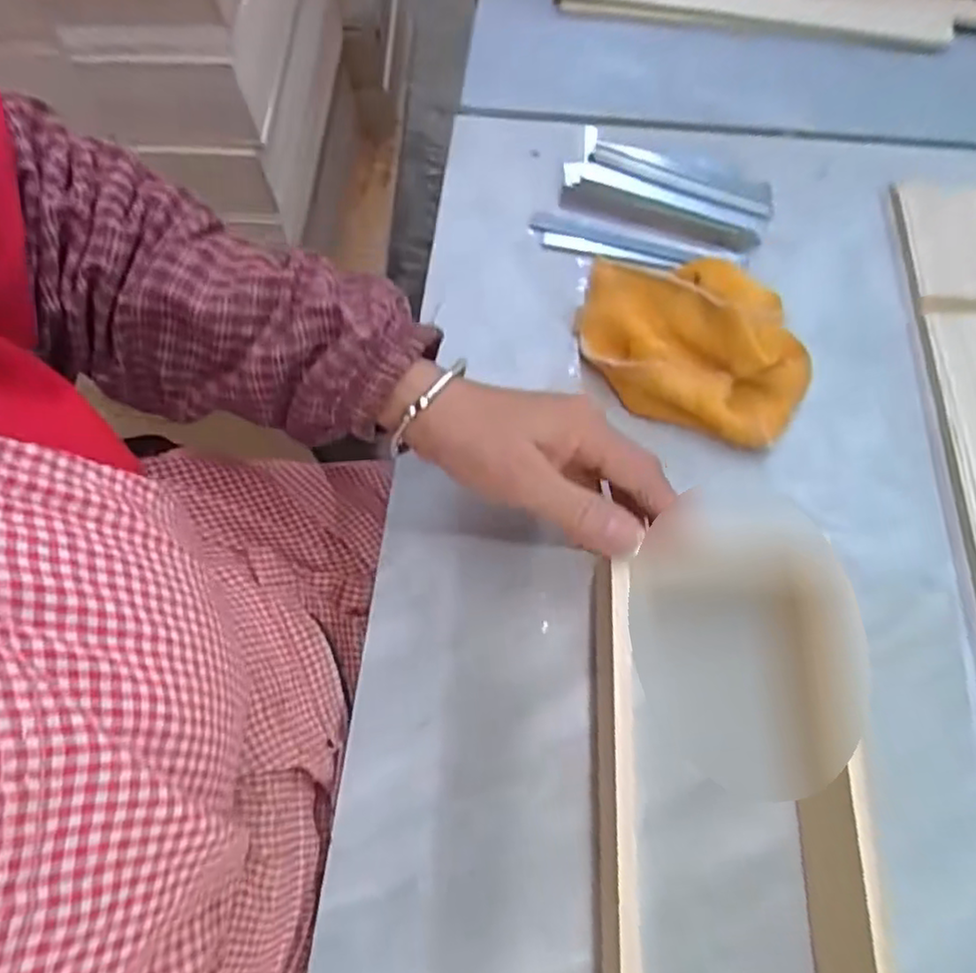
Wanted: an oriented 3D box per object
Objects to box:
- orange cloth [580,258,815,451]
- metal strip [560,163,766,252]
[{"bbox_3d":[0.119,-0.084,0.385,0.137,0.041,0.092,21,72,9],"label":"orange cloth"},{"bbox_3d":[0.111,-0.180,0.436,0.131,0.010,0.031,21,72,9],"label":"metal strip"}]

